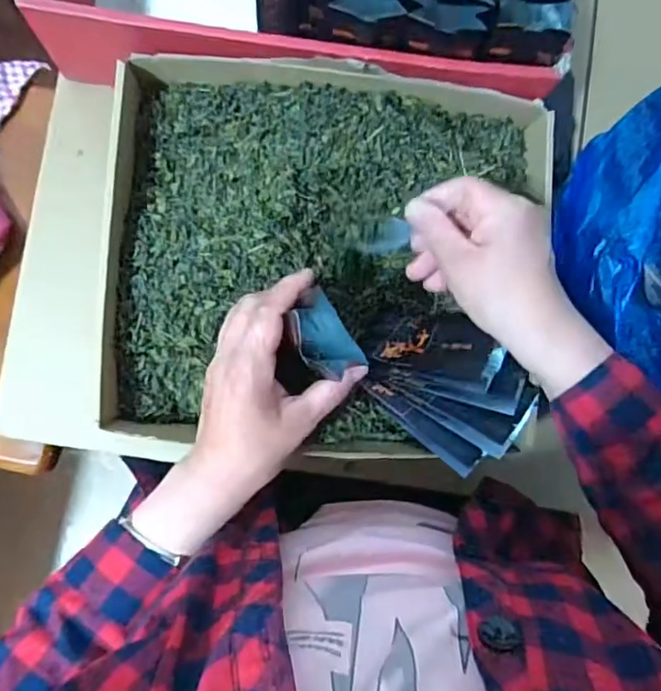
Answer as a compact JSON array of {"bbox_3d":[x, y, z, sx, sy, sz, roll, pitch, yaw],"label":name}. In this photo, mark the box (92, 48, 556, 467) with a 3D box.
[{"bbox_3d":[0.001,-0.064,0.437,0.323,0.076,0.288,1,83,-4],"label":"box"}]

